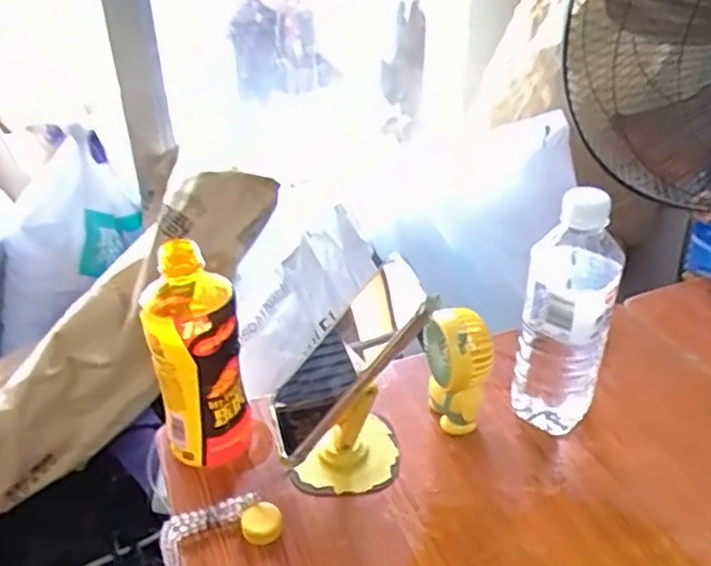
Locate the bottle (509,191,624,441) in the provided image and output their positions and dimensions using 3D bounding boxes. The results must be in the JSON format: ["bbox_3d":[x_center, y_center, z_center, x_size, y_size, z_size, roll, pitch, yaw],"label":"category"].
[{"bbox_3d":[0.167,0.029,0.544,0.074,0.209,0.056,11,35,19],"label":"bottle"}]

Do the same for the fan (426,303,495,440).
[{"bbox_3d":[0.086,0.076,0.566,0.054,0.108,0.047,3,33,7],"label":"fan"}]

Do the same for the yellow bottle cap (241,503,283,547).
[{"bbox_3d":[-0.070,0.179,0.501,0.028,0.016,0.031,-14,35,-18],"label":"yellow bottle cap"}]

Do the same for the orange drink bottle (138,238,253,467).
[{"bbox_3d":[-0.124,0.062,0.530,0.070,0.190,0.062,-12,34,-14],"label":"orange drink bottle"}]

